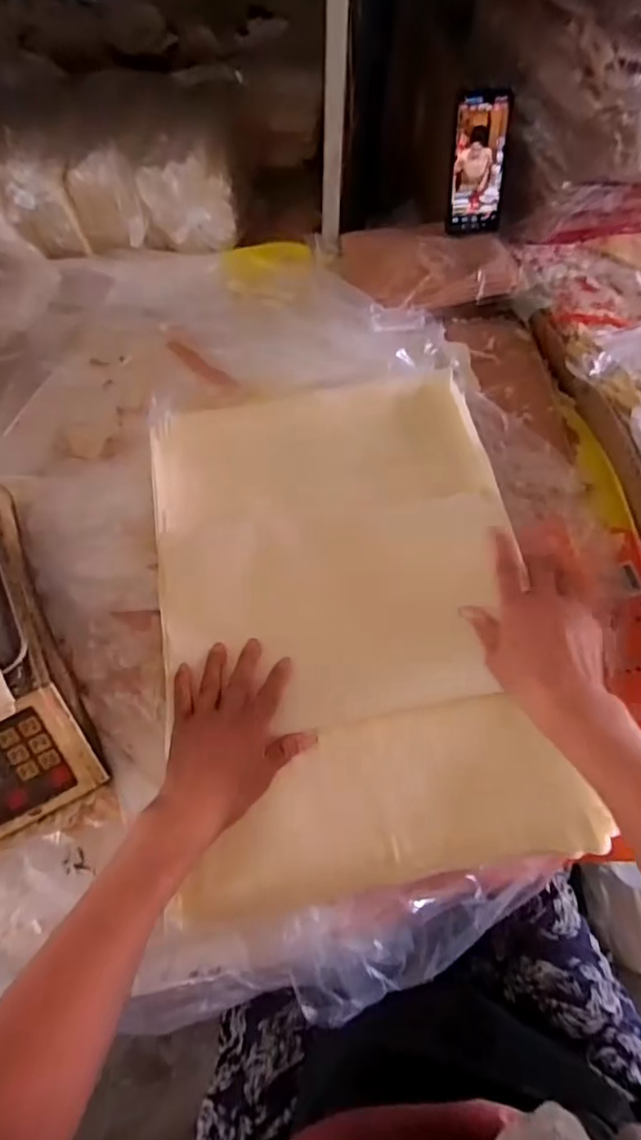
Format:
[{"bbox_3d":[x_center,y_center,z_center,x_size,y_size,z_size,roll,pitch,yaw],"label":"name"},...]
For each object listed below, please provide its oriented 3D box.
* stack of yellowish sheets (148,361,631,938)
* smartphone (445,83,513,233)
[{"bbox_3d":[0.024,0.018,0.530,0.329,0.027,0.481,-10,64,-1],"label":"stack of yellowish sheets"},{"bbox_3d":[0.211,-0.541,0.763,0.074,0.155,0.015,-5,37,-2],"label":"smartphone"}]

